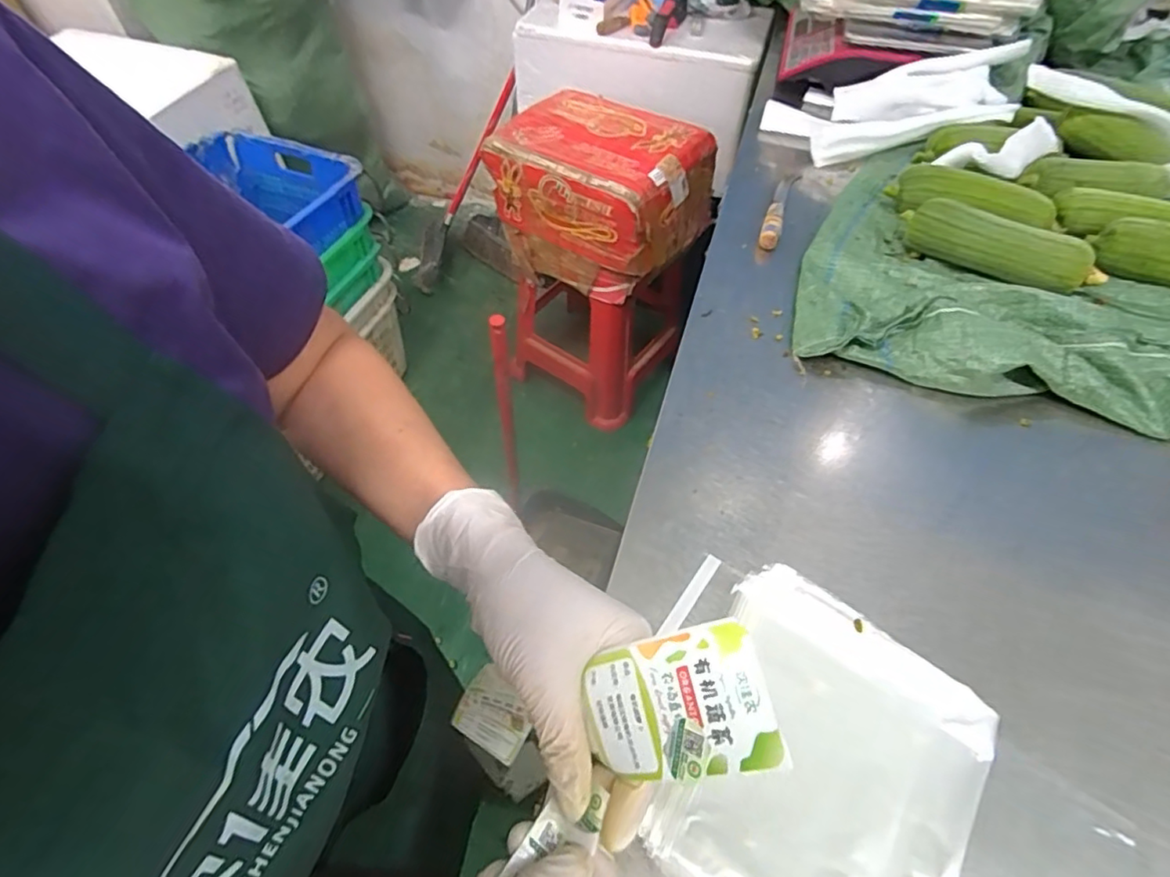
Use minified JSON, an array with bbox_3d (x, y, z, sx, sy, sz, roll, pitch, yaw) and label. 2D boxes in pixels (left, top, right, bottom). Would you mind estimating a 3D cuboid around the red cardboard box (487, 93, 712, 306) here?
[{"bbox_3d":[0.046,-0.537,1.304,0.388,0.273,0.291,29,59,19],"label":"red cardboard box"}]

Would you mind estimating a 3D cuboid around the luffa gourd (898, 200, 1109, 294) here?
[{"bbox_3d":[0.497,-0.232,0.707,0.213,0.054,0.052,30,59,20],"label":"luffa gourd"}]

